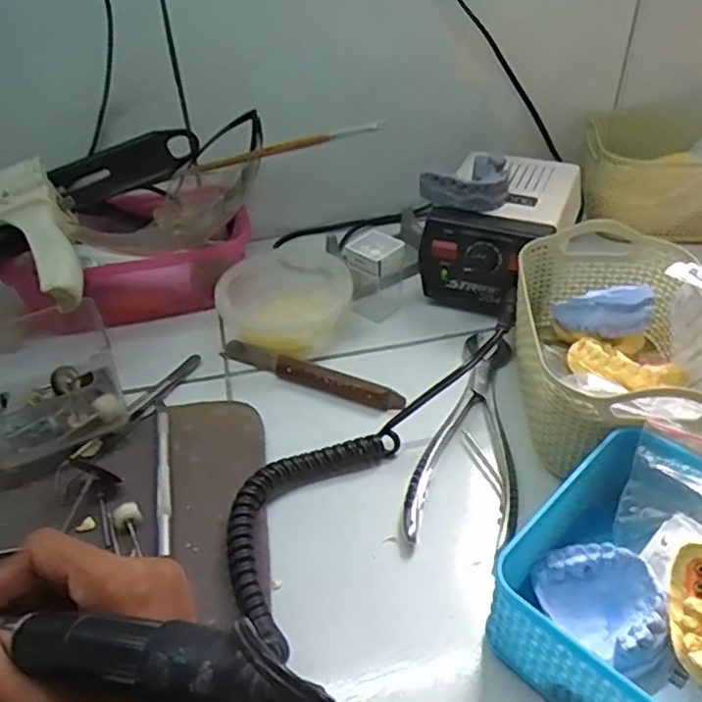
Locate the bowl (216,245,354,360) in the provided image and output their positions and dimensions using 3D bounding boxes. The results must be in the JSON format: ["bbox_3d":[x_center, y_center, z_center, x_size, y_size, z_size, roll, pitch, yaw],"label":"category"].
[{"bbox_3d":[-0.048,-0.047,0.546,0.099,0.037,0.116,12,43,17],"label":"bowl"}]

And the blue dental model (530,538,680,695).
[{"bbox_3d":[0.128,0.123,0.315,0.042,0.027,0.056,-39,33,0],"label":"blue dental model"}]

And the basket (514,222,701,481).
[{"bbox_3d":[0.172,-0.006,0.427,0.111,0.088,0.173,2,41,6],"label":"basket"}]

